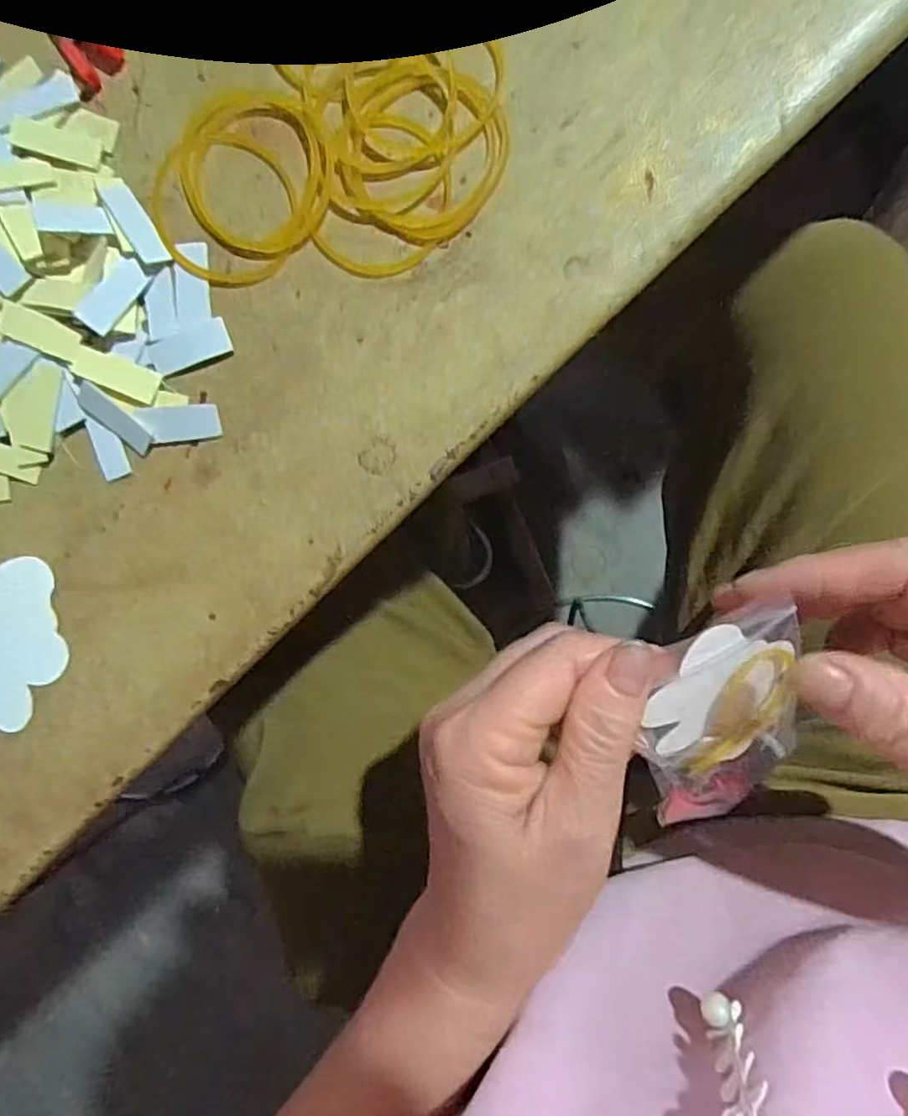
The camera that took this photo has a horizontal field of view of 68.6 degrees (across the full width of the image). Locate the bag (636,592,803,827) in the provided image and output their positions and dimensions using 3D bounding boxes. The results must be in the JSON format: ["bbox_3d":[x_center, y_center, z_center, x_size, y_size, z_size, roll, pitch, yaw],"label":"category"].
[{"bbox_3d":[0.093,0.057,0.231,0.057,0.013,0.095,-23,126,0],"label":"bag"}]

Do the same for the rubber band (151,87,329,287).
[{"bbox_3d":[-0.069,-0.120,0.215,0.060,0.004,0.055,0,94,7],"label":"rubber band"}]

